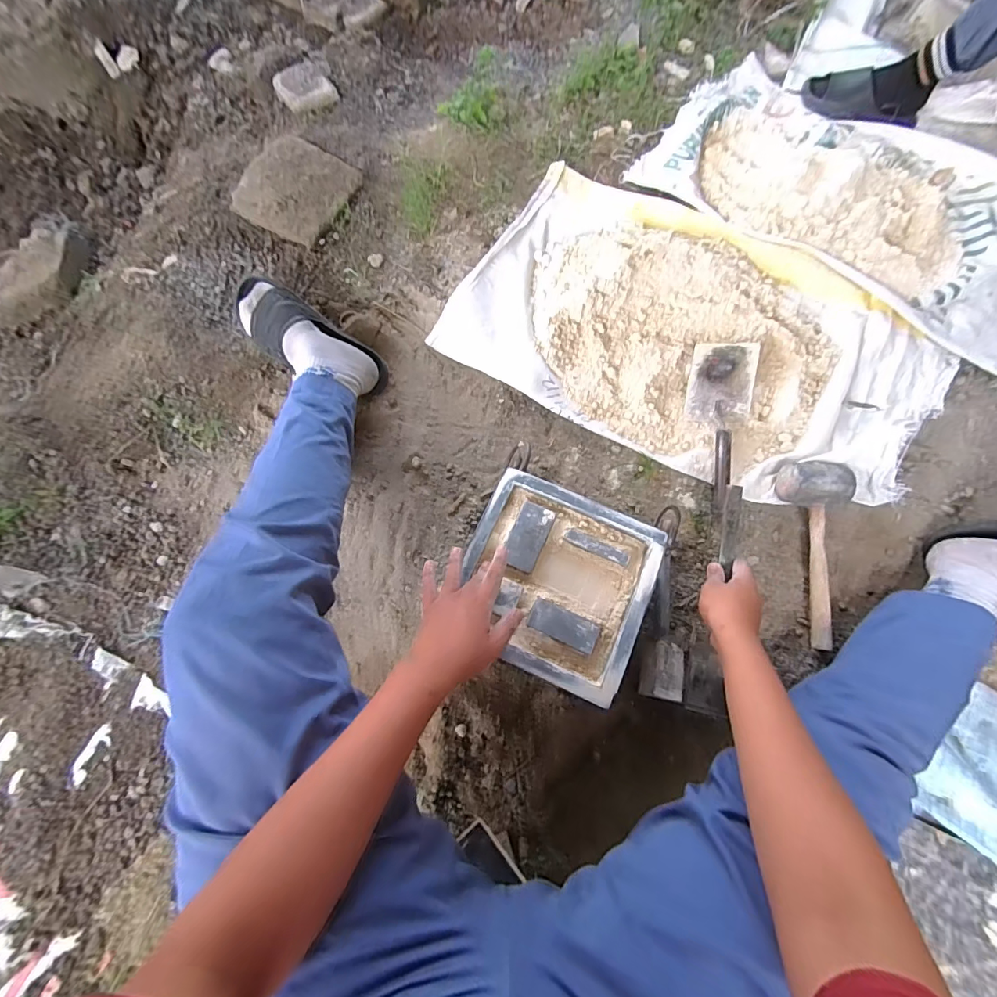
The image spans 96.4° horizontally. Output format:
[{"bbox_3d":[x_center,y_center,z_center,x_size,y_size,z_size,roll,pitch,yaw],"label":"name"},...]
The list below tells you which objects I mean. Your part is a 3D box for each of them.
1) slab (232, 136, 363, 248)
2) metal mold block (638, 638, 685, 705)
[{"bbox_3d":[-0.408,-0.622,0.896,0.205,0.047,0.207,26,75,7],"label":"slab"},{"bbox_3d":[0.241,0.250,0.647,0.056,0.057,0.083,14,74,4],"label":"metal mold block"}]

